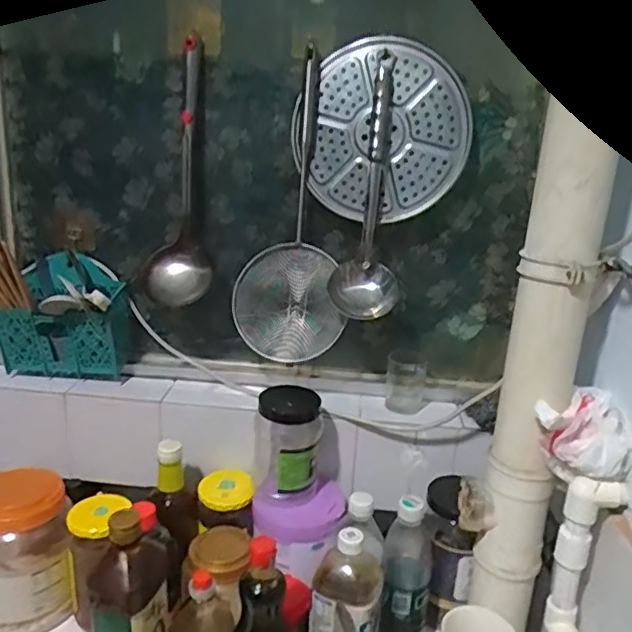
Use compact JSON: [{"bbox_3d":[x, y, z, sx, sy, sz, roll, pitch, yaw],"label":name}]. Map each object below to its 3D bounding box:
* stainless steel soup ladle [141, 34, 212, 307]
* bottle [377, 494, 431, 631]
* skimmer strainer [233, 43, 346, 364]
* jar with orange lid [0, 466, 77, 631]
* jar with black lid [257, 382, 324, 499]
[{"bbox_3d":[-0.200,-0.198,0.850,0.095,0.357,0.093,-2,18,-18],"label":"stainless steel soup ladle"},{"bbox_3d":[0.124,0.342,0.794,0.069,0.216,0.071,7,17,11],"label":"bottle"},{"bbox_3d":[-0.038,-0.133,0.840,0.154,0.382,0.098,1,17,-8],"label":"skimmer strainer"},{"bbox_3d":[-0.414,0.325,0.820,0.126,0.193,0.128,-10,21,-37],"label":"jar with orange lid"},{"bbox_3d":[-0.037,0.174,0.826,0.082,0.138,0.084,3,17,-1],"label":"jar with black lid"}]

